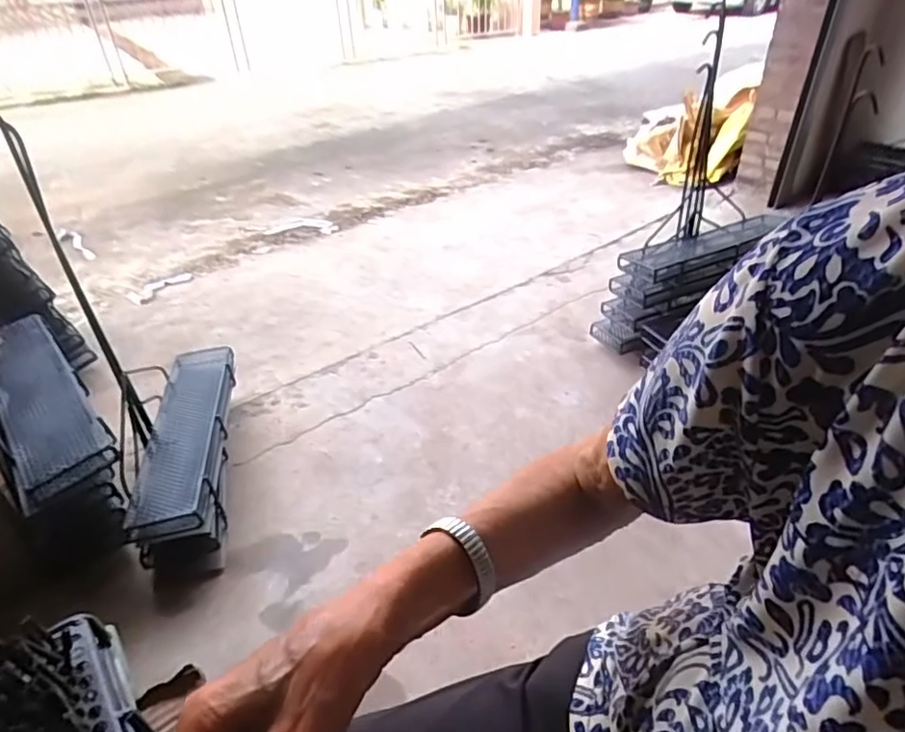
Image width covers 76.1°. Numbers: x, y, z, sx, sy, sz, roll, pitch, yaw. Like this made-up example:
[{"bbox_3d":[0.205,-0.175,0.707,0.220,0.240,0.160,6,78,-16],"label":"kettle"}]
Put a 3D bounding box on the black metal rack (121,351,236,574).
[{"bbox_3d":[-0.637,0.200,1.442,0.181,0.195,0.648,-8,36,-9],"label":"black metal rack"}]

